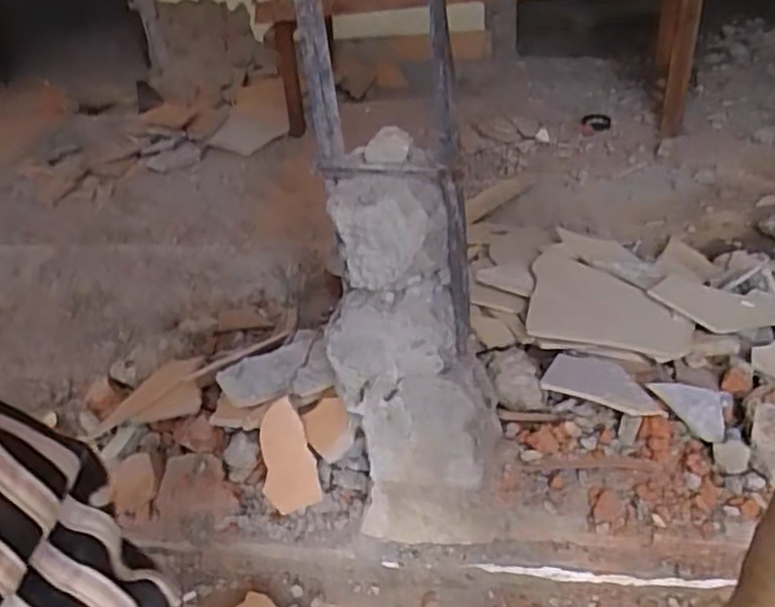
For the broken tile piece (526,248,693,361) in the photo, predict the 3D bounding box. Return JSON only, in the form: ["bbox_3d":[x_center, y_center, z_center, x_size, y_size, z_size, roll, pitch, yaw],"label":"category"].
[{"bbox_3d":[0.350,0.000,1.099,0.243,0.016,0.238,12,38,6],"label":"broken tile piece"}]

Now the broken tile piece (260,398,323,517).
[{"bbox_3d":[-0.140,0.210,0.941,0.086,0.140,0.014,-27,-9,18],"label":"broken tile piece"}]

